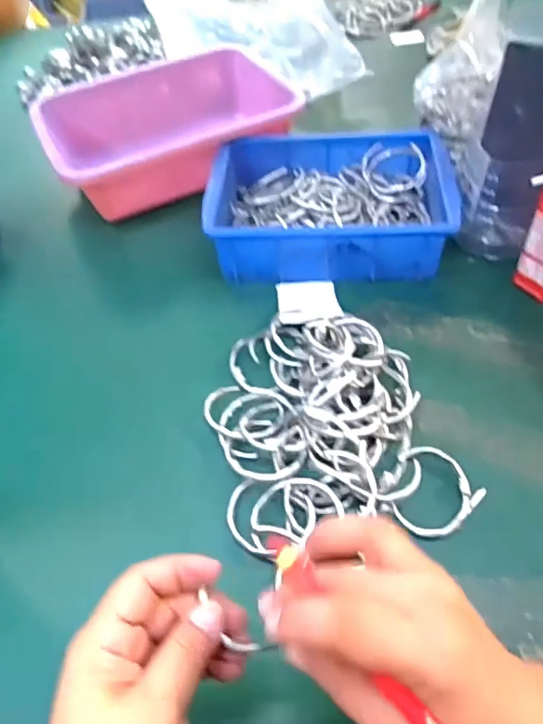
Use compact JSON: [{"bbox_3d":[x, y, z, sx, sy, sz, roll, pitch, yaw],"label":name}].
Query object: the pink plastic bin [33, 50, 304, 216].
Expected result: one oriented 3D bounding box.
[{"bbox_3d":[-0.129,-0.287,0.666,0.296,0.086,0.234,-24,54,-14],"label":"pink plastic bin"}]

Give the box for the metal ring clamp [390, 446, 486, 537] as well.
[{"bbox_3d":[0.117,0.093,0.390,0.066,0.010,0.064,-2,51,3],"label":"metal ring clamp"}]

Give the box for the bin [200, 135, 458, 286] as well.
[{"bbox_3d":[0.058,-0.170,0.558,0.238,0.070,0.167,0,51,4],"label":"bin"}]

